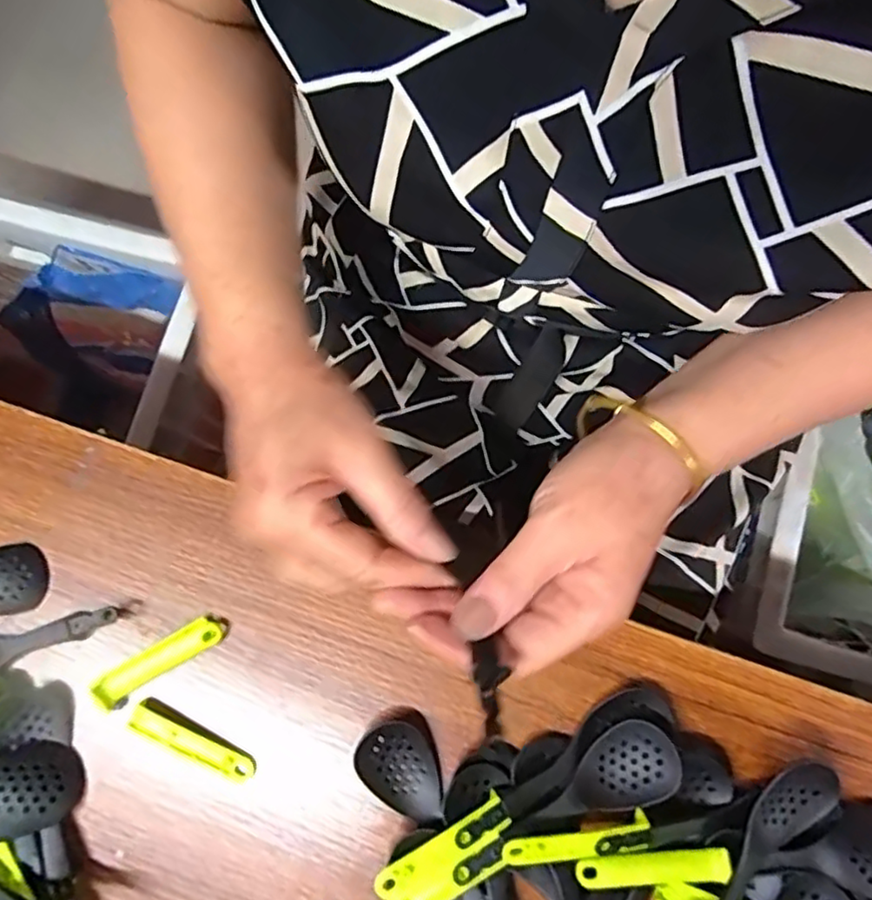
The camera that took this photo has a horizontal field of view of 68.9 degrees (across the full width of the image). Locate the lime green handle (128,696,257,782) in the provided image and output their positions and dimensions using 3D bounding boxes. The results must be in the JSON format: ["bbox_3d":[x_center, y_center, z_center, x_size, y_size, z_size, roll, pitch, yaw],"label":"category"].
[{"bbox_3d":[-0.139,0.166,0.362,0.075,0.006,0.018,27,81,7],"label":"lime green handle"}]

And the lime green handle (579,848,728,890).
[{"bbox_3d":[0.112,0.218,0.329,0.075,0.014,0.018,-4,79,1],"label":"lime green handle"}]

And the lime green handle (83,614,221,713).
[{"bbox_3d":[-0.162,0.122,0.367,0.078,0.009,0.018,-32,80,-5],"label":"lime green handle"}]

